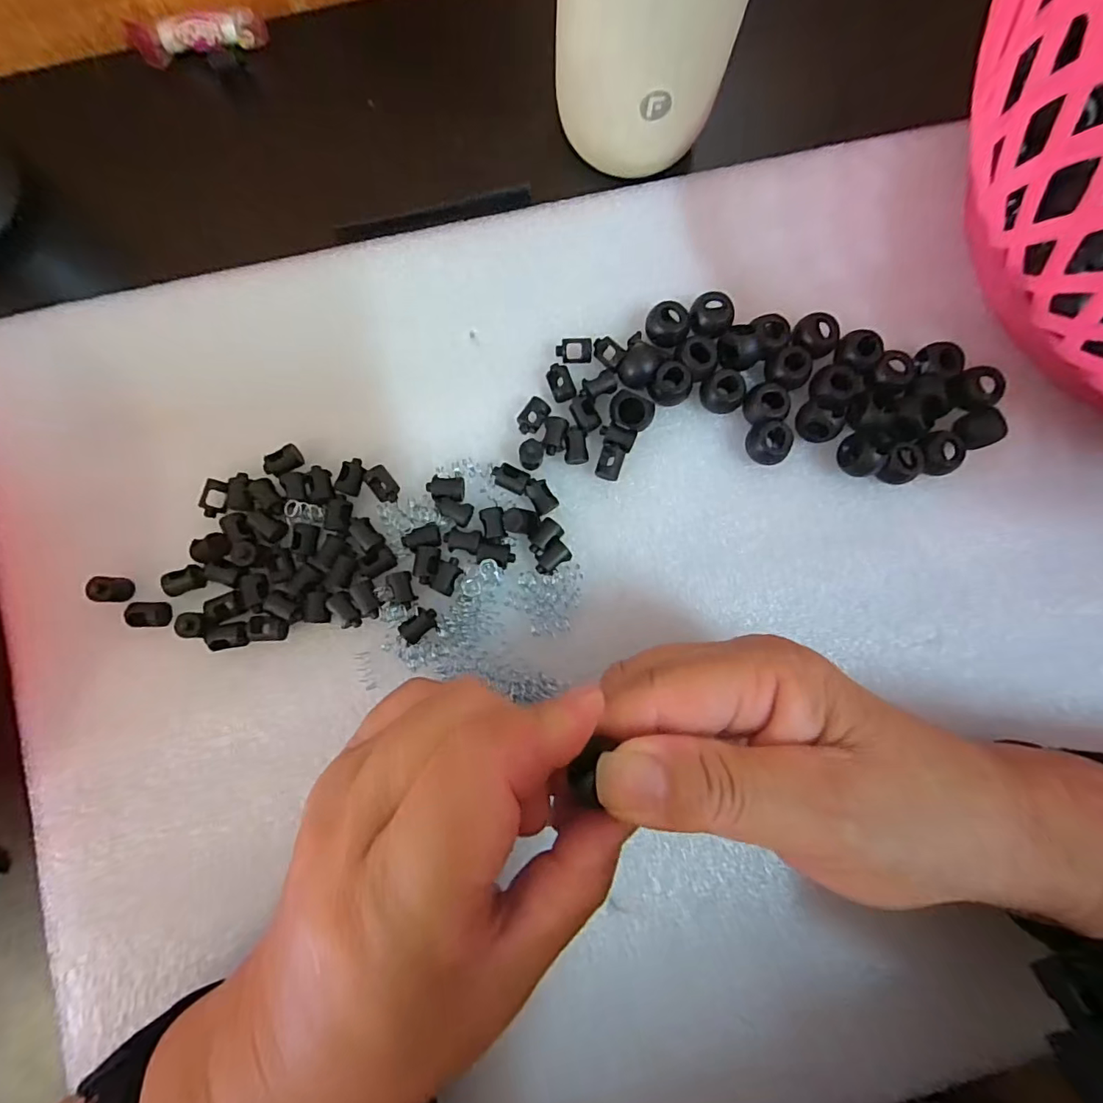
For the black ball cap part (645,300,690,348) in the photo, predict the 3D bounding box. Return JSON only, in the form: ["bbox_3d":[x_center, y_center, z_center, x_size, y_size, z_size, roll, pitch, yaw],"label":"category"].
[{"bbox_3d":[0.048,-0.094,0.218,0.016,0.012,0.017,0,85,-4],"label":"black ball cap part"}]

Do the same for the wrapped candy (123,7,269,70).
[{"bbox_3d":[-0.162,-0.234,0.237,0.062,0.013,0.019,-5,85,-4],"label":"wrapped candy"}]

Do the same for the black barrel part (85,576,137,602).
[{"bbox_3d":[-0.168,0.015,0.198,0.008,0.012,0.009,3,85,-3],"label":"black barrel part"}]

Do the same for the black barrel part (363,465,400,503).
[{"bbox_3d":[-0.067,-0.026,0.208,0.009,0.005,0.015,-36,88,-6],"label":"black barrel part"}]

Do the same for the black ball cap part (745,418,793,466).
[{"bbox_3d":[0.089,-0.045,0.215,0.014,0.014,0.017,-31,87,-6],"label":"black ball cap part"}]

